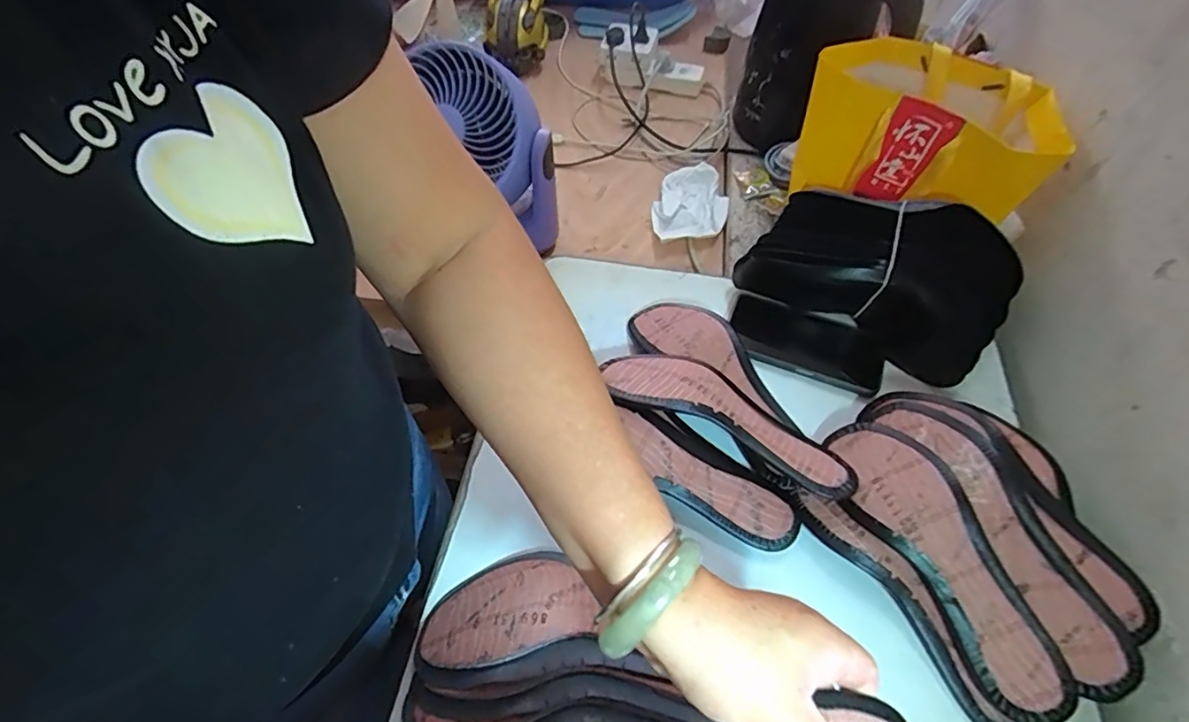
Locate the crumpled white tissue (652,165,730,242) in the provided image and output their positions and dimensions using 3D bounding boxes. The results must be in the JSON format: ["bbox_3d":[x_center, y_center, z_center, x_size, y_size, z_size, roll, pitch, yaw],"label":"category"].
[{"bbox_3d":[0.127,-0.214,0.782,0.096,0.031,0.134,-1,53,-6],"label":"crumpled white tissue"}]

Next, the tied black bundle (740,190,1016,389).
[{"bbox_3d":[0.290,-0.094,0.590,0.238,0.109,0.117,30,56,17],"label":"tied black bundle"}]

